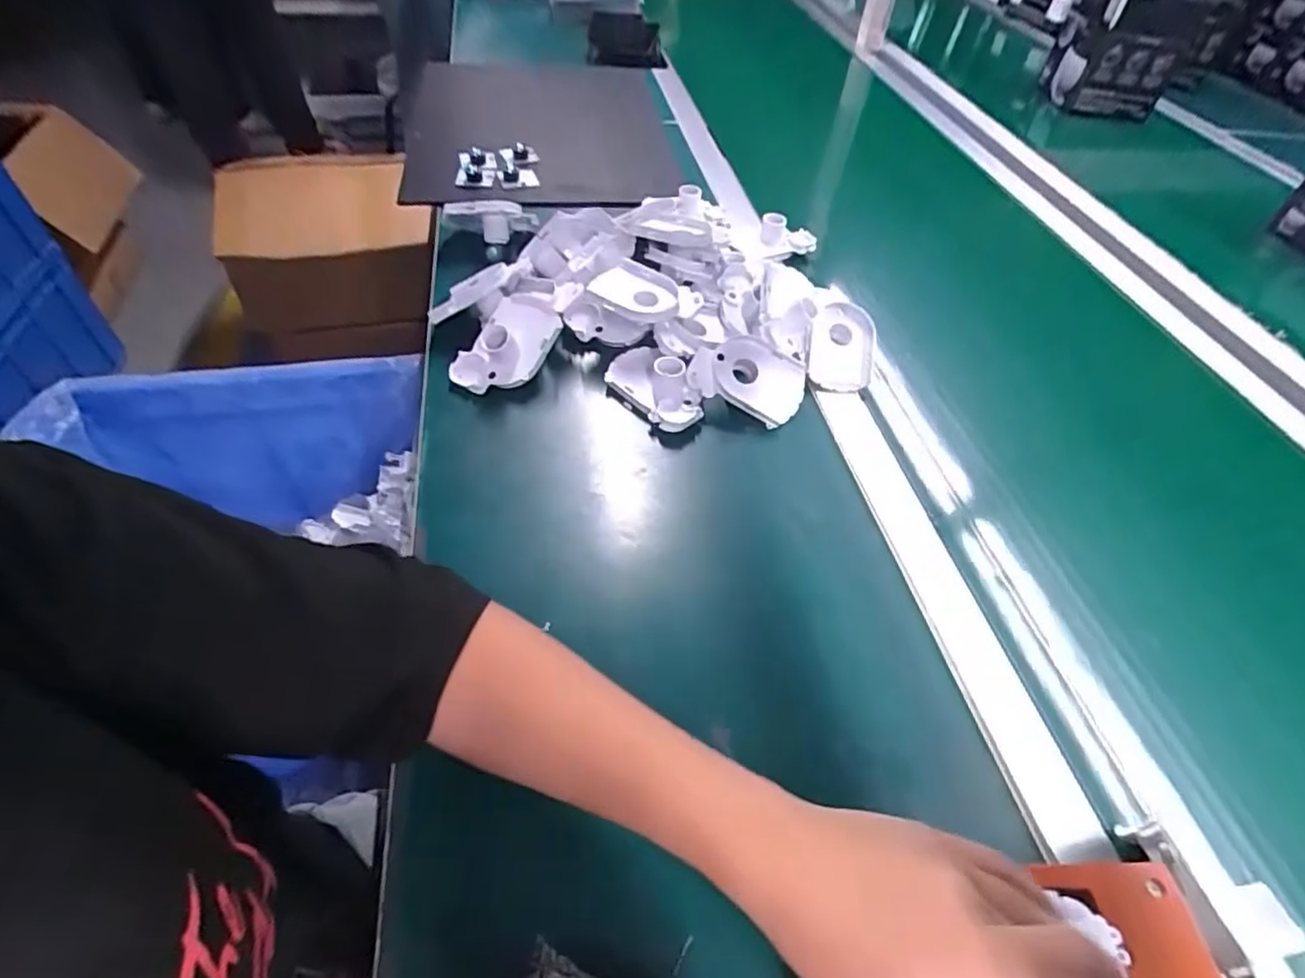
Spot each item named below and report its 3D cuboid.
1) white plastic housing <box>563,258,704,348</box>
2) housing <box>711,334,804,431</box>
[{"bbox_3d":[-0.014,-0.176,0.610,0.117,0.048,0.073,13,50,7],"label":"white plastic housing"},{"bbox_3d":[0.093,-0.095,0.564,0.084,0.016,0.065,20,78,-7],"label":"housing"}]

